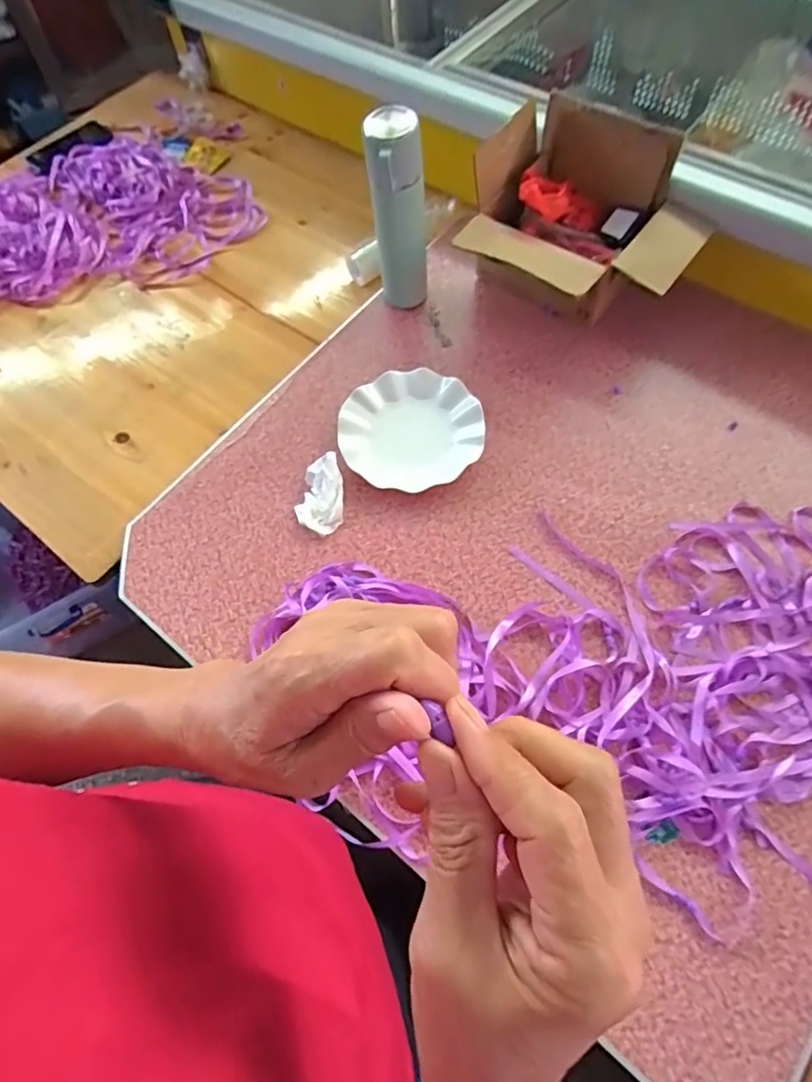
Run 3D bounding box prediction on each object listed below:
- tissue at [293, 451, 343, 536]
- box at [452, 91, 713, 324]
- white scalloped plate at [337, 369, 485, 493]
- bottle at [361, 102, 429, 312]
[{"bbox_3d":[-0.107,-0.058,0.709,0.057,0.022,0.105,-4,64,2],"label":"tissue"},{"bbox_3d":[0.224,-0.408,0.761,0.284,0.191,0.228,35,71,18],"label":"box"},{"bbox_3d":[0.006,-0.144,0.741,0.183,0.025,0.172,-1,64,3],"label":"white scalloped plate"},{"bbox_3d":[-0.009,-0.420,0.752,0.066,0.257,0.065,-3,64,2],"label":"bottle"}]

